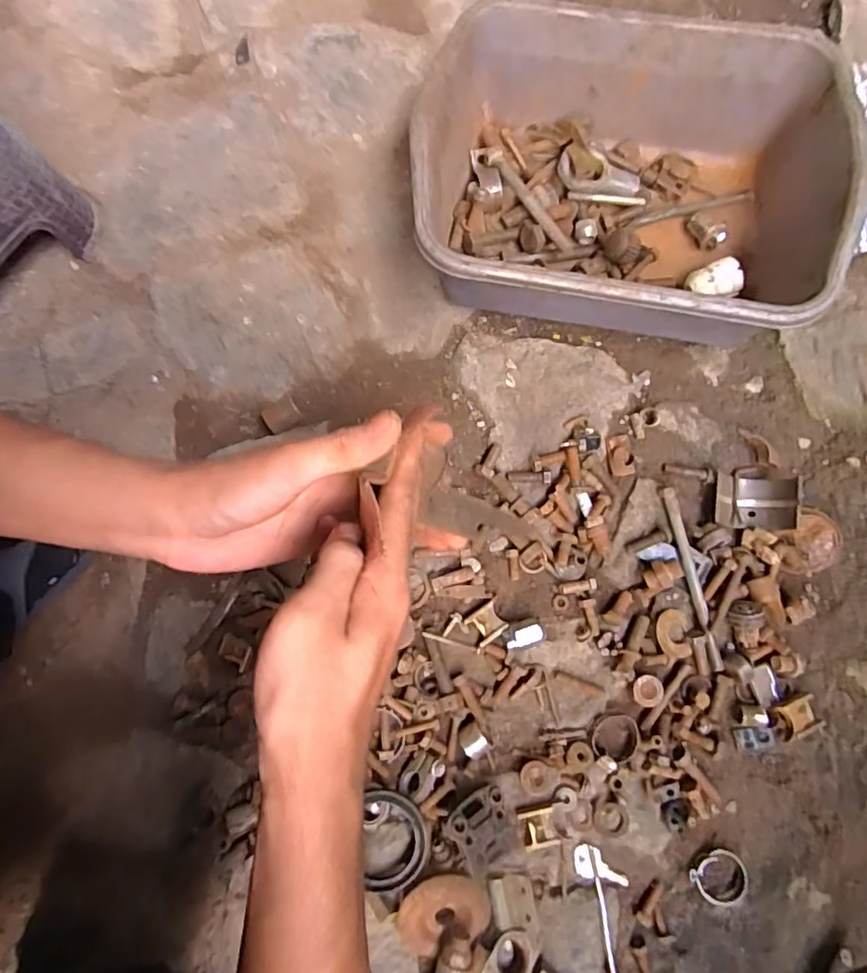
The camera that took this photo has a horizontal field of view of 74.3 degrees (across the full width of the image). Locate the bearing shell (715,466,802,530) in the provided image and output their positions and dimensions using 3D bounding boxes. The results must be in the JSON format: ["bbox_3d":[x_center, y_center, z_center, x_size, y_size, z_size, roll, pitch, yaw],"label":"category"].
[{"bbox_3d":[0.290,0.009,0.511,0.065,0.027,0.057,6,79,1],"label":"bearing shell"}]

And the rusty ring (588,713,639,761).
[{"bbox_3d":[0.150,0.204,0.469,0.036,0.009,0.037,0,79,0],"label":"rusty ring"}]

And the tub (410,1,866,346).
[{"bbox_3d":[0.159,-0.258,0.506,0.342,0.119,0.258,11,79,2],"label":"tub"}]

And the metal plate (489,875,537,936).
[{"bbox_3d":[0.062,0.326,0.443,0.033,0.004,0.040,-10,79,-2],"label":"metal plate"}]

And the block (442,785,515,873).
[{"bbox_3d":[0.039,0.271,0.449,0.054,0.021,0.056,-25,79,-37],"label":"block"}]

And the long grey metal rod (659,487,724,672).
[{"bbox_3d":[0.222,0.078,0.490,0.014,0.012,0.156,-11,79,-2],"label":"long grey metal rod"}]

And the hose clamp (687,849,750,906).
[{"bbox_3d":[0.227,0.310,0.448,0.042,0.014,0.044,0,79,0],"label":"hose clamp"}]

